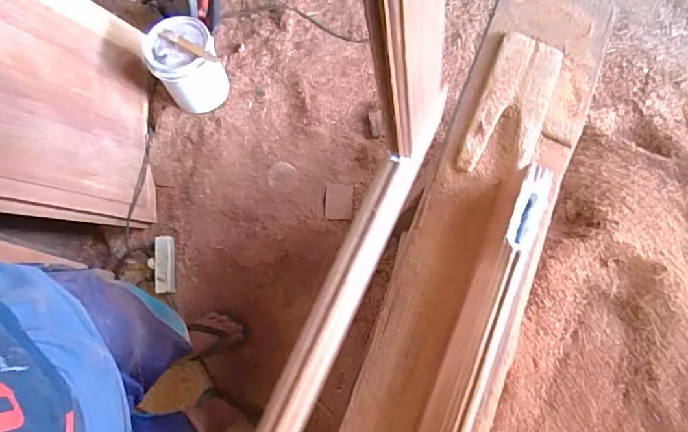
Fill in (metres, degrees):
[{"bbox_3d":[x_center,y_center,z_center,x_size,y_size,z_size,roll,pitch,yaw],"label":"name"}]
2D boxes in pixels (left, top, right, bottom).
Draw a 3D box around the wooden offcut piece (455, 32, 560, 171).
[{"bbox_3d":[0.272,-0.176,0.761,0.108,0.017,0.258,22,77,4],"label":"wooden offcut piece"}]

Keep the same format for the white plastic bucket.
[{"bbox_3d":[-0.449,-0.429,1.372,0.188,0.209,0.199,-23,78,-7],"label":"white plastic bucket"}]

